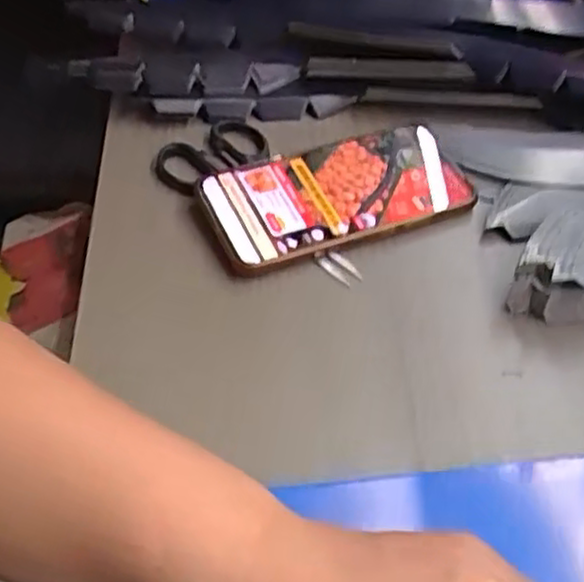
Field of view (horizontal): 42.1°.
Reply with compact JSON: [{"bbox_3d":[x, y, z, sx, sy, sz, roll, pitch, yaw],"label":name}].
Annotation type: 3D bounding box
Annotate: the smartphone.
[{"bbox_3d":[0.027,-0.060,0.456,0.156,0.013,0.071,-19,52,-19],"label":"smartphone"}]

